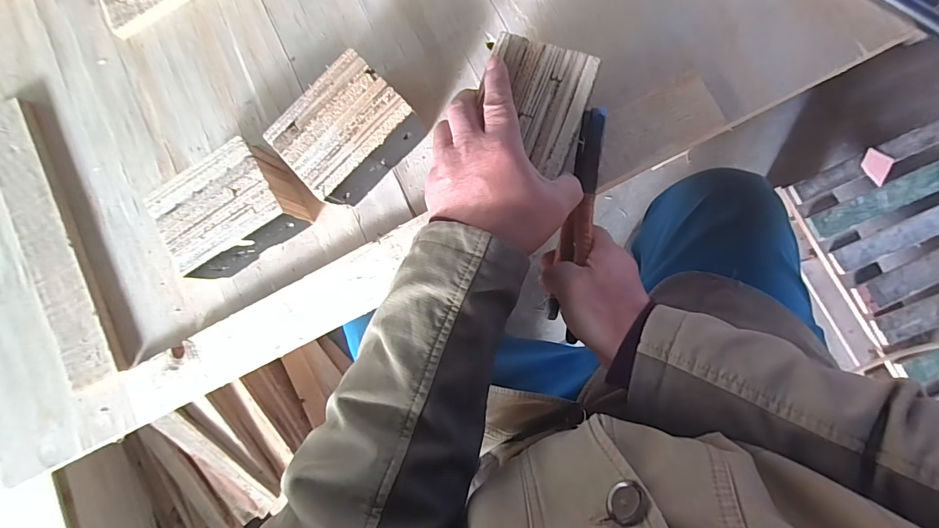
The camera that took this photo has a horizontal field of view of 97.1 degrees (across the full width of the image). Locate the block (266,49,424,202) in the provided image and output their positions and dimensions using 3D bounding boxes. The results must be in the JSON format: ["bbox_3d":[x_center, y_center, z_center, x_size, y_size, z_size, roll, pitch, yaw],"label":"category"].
[{"bbox_3d":[-0.120,-0.127,0.420,0.126,0.067,0.099,-43,82,3],"label":"block"}]

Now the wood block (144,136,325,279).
[{"bbox_3d":[-0.242,-0.057,0.434,0.128,0.066,0.097,-32,82,4],"label":"wood block"}]

